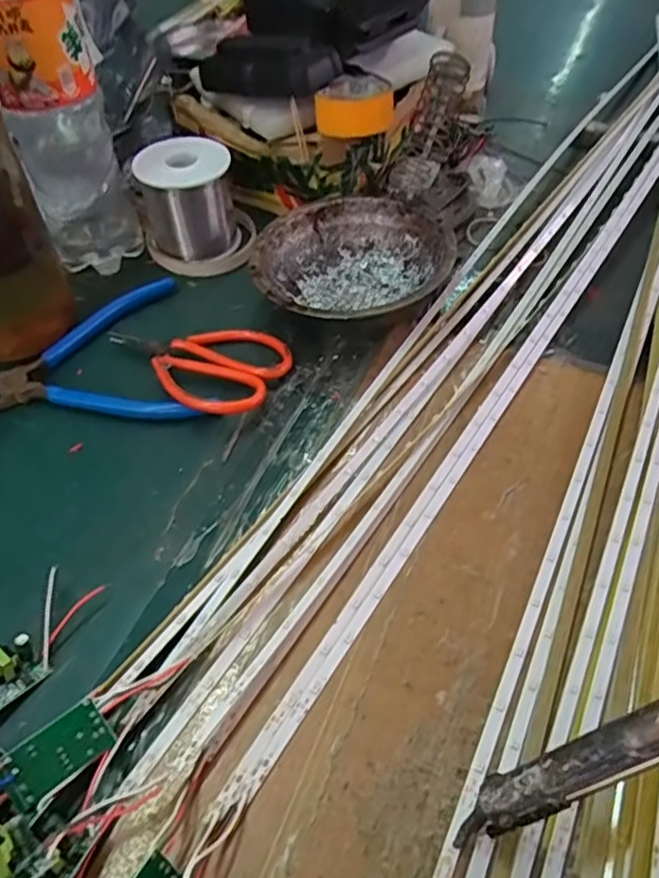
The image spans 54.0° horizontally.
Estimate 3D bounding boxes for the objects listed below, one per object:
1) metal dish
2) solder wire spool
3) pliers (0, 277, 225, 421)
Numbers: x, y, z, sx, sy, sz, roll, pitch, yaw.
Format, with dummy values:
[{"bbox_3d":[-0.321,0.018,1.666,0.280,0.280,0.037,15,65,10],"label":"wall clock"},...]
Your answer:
[{"bbox_3d":[0.014,-0.108,0.421,0.122,0.040,0.120,-1,50,1],"label":"metal dish"},{"bbox_3d":[-0.095,-0.167,0.456,0.078,0.061,0.069,-11,51,-7],"label":"solder wire spool"},{"bbox_3d":[-0.146,-0.044,0.391,0.130,0.019,0.126,-18,52,-12],"label":"pliers"}]

